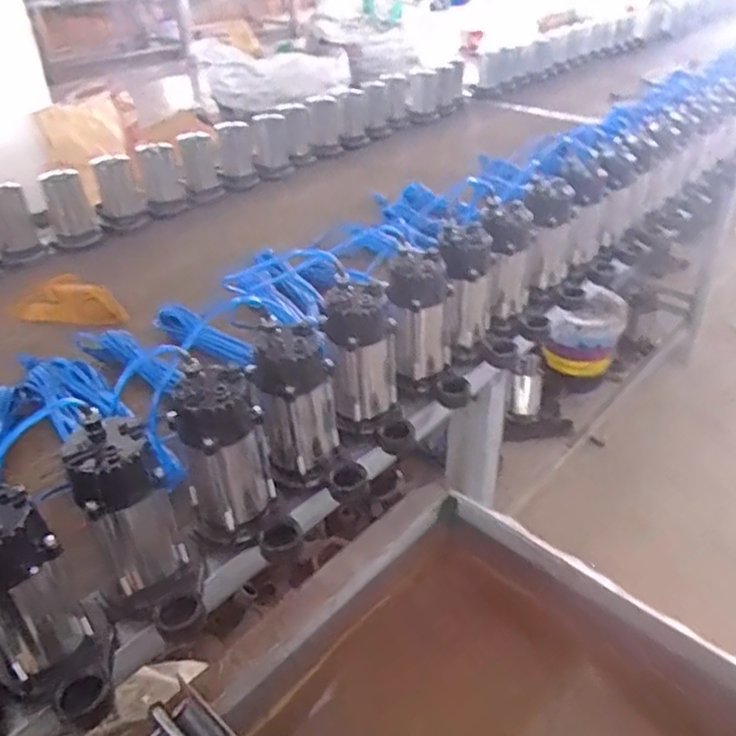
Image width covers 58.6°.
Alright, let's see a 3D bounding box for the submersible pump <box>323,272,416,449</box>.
[{"bbox_3d":[0.000,-0.001,0.987,0.119,0.229,0.118,-5,35,-4],"label":"submersible pump"}]

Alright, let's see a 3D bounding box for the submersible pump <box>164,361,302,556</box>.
[{"bbox_3d":[-0.164,0.128,0.819,0.147,0.223,0.109,27,44,35],"label":"submersible pump"}]

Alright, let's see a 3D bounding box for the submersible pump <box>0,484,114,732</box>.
[{"bbox_3d":[-0.336,0.251,0.665,0.113,0.251,0.145,-20,39,-24],"label":"submersible pump"}]

